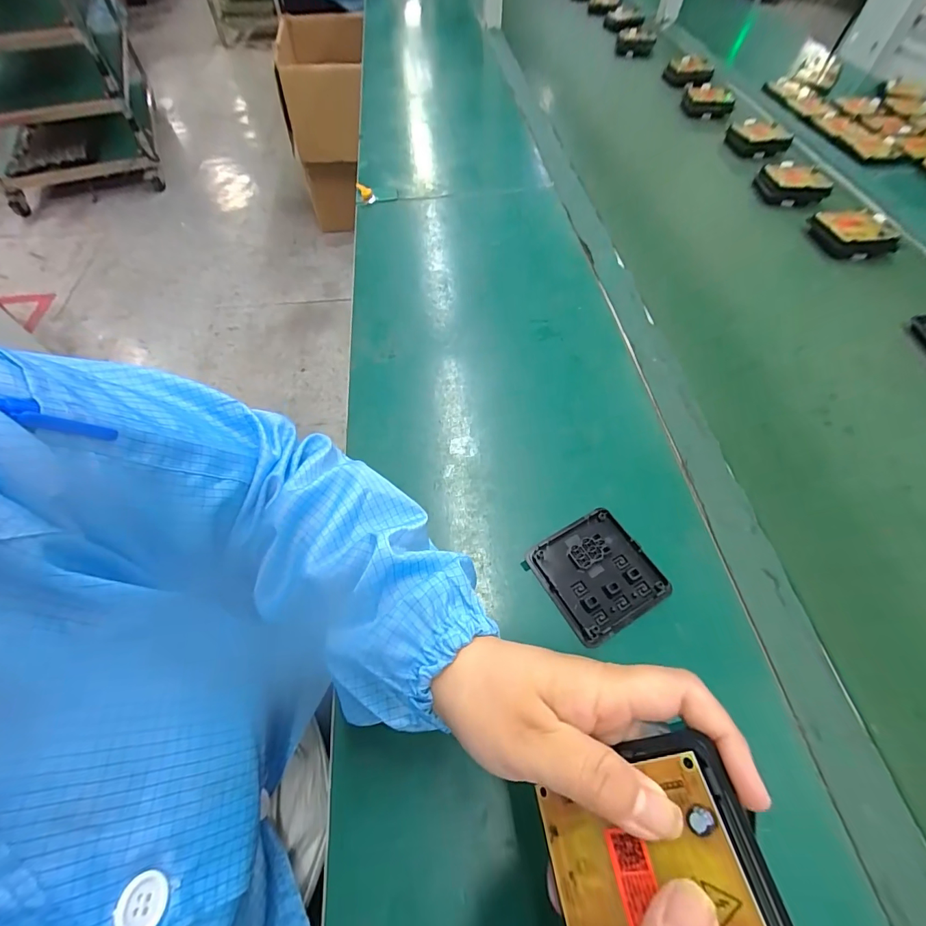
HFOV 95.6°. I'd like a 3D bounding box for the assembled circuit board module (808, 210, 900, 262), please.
[{"bbox_3d":[0.508,-0.302,0.548,0.073,0.025,0.079,-8,58,-5],"label":"assembled circuit board module"}]

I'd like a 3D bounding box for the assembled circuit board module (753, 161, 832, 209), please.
[{"bbox_3d":[0.482,-0.413,0.619,0.079,0.023,0.080,0,58,0],"label":"assembled circuit board module"}]

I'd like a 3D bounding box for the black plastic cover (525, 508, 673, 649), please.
[{"bbox_3d":[0.102,0.083,0.320,0.080,0.007,0.082,-26,62,-15],"label":"black plastic cover"}]

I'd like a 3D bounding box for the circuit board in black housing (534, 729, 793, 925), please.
[{"bbox_3d":[0.070,0.155,0.155,0.078,0.014,0.080,-32,49,23],"label":"circuit board in black housing"}]

